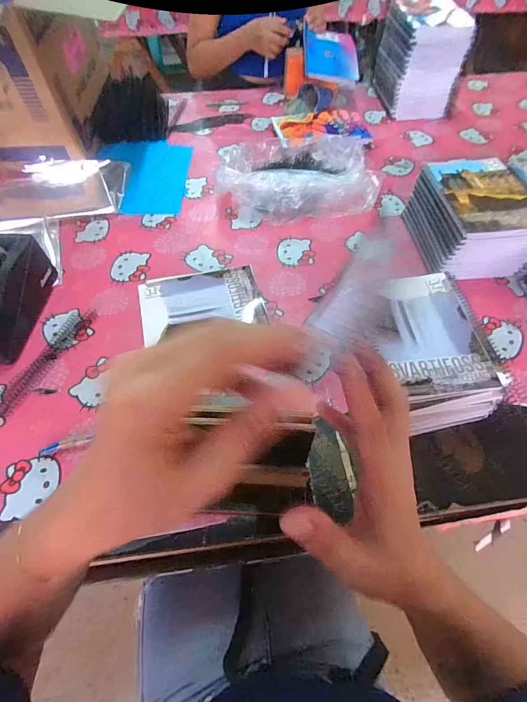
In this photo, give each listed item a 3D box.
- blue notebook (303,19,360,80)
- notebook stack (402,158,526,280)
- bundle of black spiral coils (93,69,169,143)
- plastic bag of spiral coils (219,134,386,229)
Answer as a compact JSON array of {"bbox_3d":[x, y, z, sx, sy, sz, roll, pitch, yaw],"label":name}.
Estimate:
[{"bbox_3d":[0.181,-0.794,0.956,0.147,0.014,0.159,3,78,-10],"label":"blue notebook"},{"bbox_3d":[0.370,-0.238,0.643,0.161,0.120,0.195,-4,57,-2],"label":"notebook stack"},{"bbox_3d":[-0.342,-0.645,0.942,0.185,0.059,0.239,-6,58,-4],"label":"bundle of black spiral coils"},{"bbox_3d":[0.073,-0.396,0.769,0.353,0.075,0.251,-11,58,-7],"label":"plastic bag of spiral coils"}]

